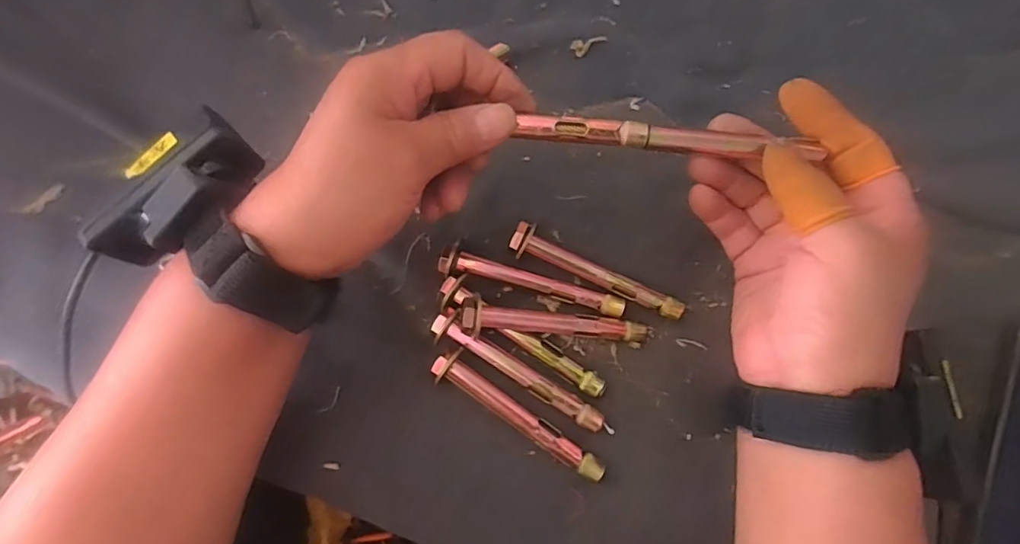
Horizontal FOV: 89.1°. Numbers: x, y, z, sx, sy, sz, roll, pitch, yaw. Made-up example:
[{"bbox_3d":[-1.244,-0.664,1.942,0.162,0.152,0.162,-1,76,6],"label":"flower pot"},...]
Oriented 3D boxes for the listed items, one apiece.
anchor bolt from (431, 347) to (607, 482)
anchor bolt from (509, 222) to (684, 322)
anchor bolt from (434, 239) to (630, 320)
[{"bbox_3d":[0.006,0.075,0.275,0.103,0.019,0.018,31,81,4],"label":"anchor bolt"},{"bbox_3d":[0.049,0.001,0.292,0.103,0.014,0.017,25,80,2],"label":"anchor bolt"},{"bbox_3d":[0.013,0.006,0.291,0.105,0.015,0.015,15,80,1],"label":"anchor bolt"}]

